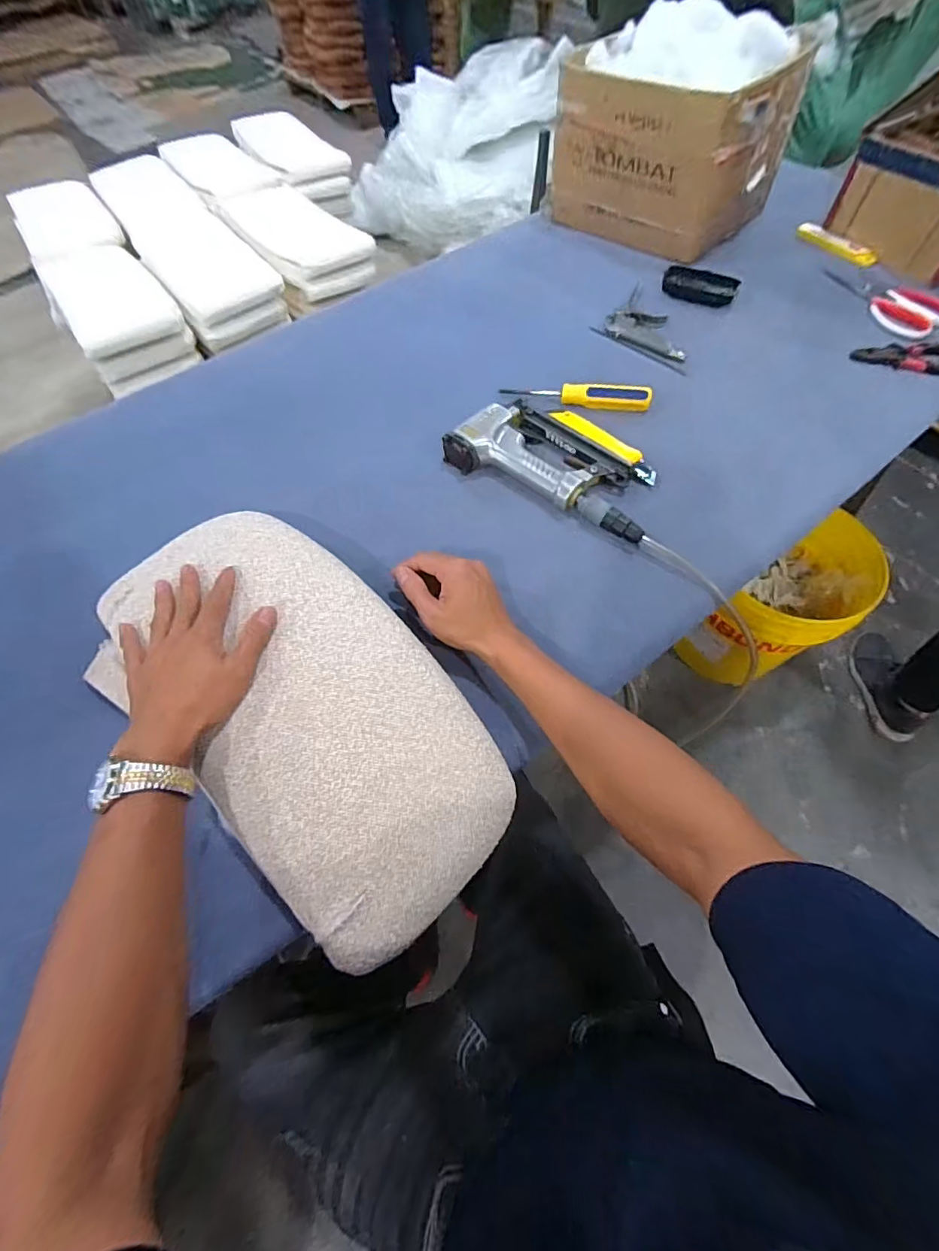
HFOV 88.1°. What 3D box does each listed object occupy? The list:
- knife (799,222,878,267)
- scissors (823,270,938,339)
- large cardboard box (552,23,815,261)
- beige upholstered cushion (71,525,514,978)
[{"bbox_3d":[0.594,-0.622,0.789,0.025,0.020,0.134,-32,64,-14],"label":"knife"},{"bbox_3d":[0.600,-0.474,0.710,0.178,0.014,0.106,40,70,22],"label":"scissors"},{"bbox_3d":[0.316,-0.775,0.787,0.222,0.190,0.298,-41,67,-18],"label":"large cardboard box"},{"bbox_3d":[-0.155,0.059,0.428,0.424,0.053,0.216,36,69,20],"label":"beige upholstered cushion"}]

